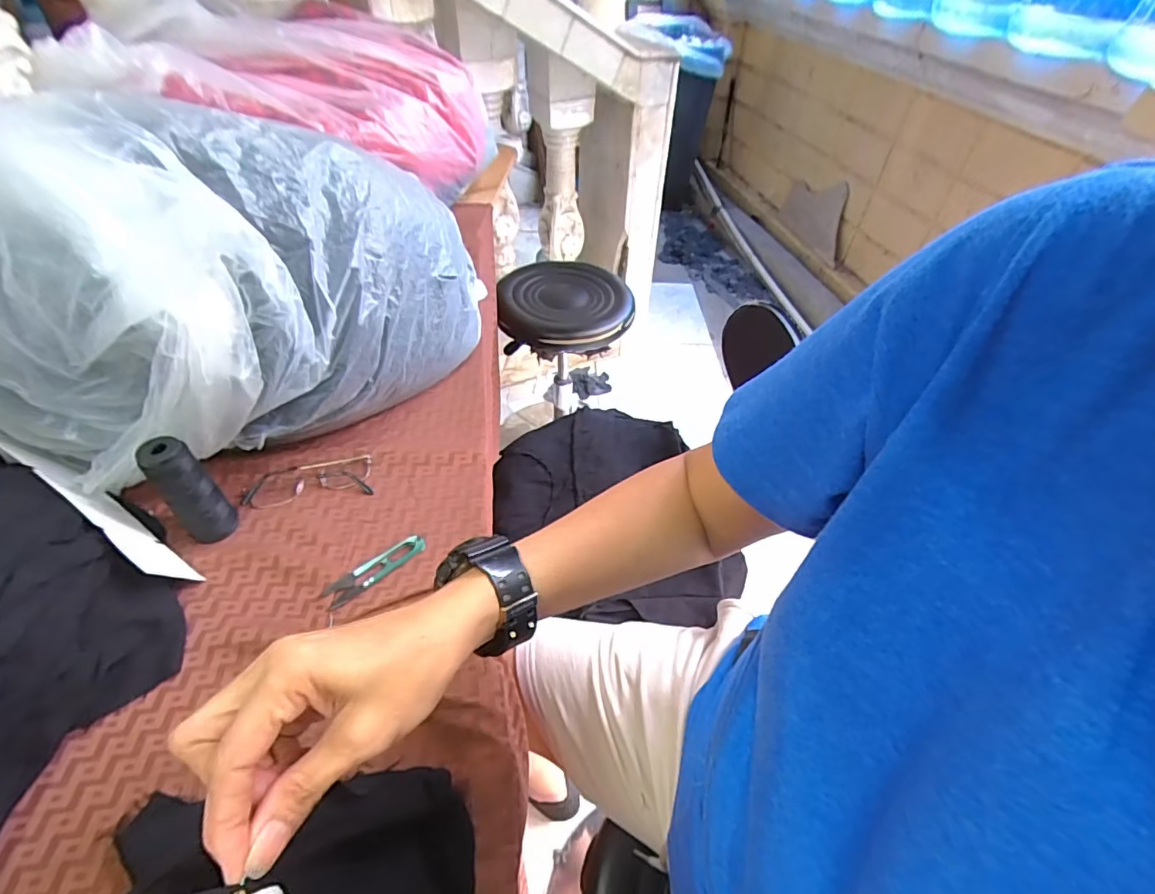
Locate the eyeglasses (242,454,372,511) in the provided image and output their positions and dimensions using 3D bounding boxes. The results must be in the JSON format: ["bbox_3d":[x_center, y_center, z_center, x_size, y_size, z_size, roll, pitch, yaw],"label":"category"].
[{"bbox_3d":[-0.291,0.035,0.561,0.126,0.019,0.044,-10,48,-11],"label":"eyeglasses"}]

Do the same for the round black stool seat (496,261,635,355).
[{"bbox_3d":[-0.031,-0.327,1.155,0.284,0.074,0.296,1,46,-1],"label":"round black stool seat"}]

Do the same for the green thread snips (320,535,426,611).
[{"bbox_3d":[-0.194,0.118,0.501,0.100,0.007,0.025,-33,56,-29],"label":"green thread snips"}]

